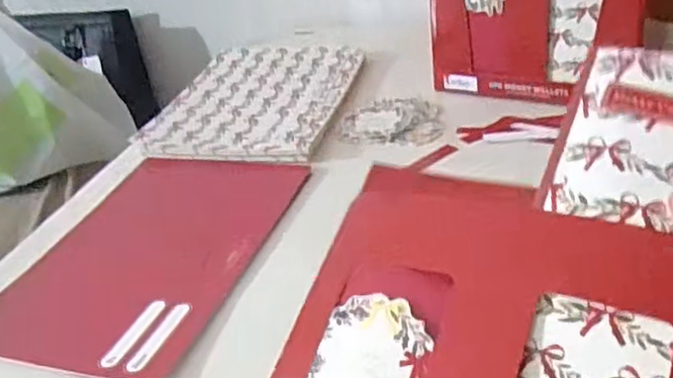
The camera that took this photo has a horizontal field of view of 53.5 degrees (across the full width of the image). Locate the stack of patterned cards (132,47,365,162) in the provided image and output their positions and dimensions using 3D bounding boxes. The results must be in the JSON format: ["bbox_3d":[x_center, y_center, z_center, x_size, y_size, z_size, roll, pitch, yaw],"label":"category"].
[{"bbox_3d":[-0.084,-0.102,0.721,0.188,0.016,0.263,2,31,16],"label":"stack of patterned cards"}]

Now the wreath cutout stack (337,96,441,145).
[{"bbox_3d":[0.052,-0.069,0.655,0.096,0.010,0.093,-4,29,5],"label":"wreath cutout stack"}]

